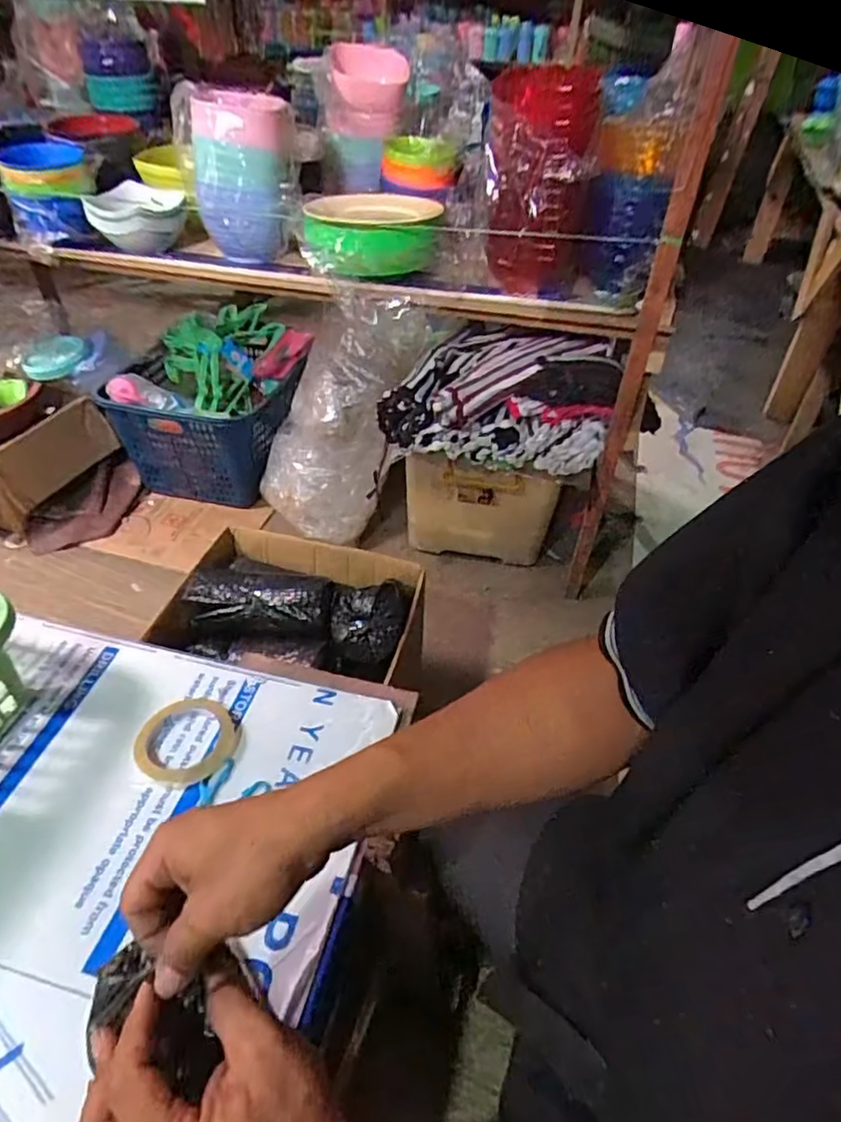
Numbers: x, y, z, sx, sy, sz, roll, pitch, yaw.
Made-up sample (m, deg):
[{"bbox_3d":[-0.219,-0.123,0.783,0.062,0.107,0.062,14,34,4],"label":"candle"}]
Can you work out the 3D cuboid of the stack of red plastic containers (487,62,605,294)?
[{"bbox_3d":[0.189,-0.610,1.016,0.165,0.296,0.169,9,44,6],"label":"stack of red plastic containers"}]

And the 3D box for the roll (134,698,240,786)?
[{"bbox_3d":[-0.248,0.189,0.658,0.101,0.014,0.099,2,43,-2],"label":"roll"}]

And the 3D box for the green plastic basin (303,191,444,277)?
[{"bbox_3d":[-0.085,-0.596,1.134,0.235,0.091,0.241,2,43,-2],"label":"green plastic basin"}]

